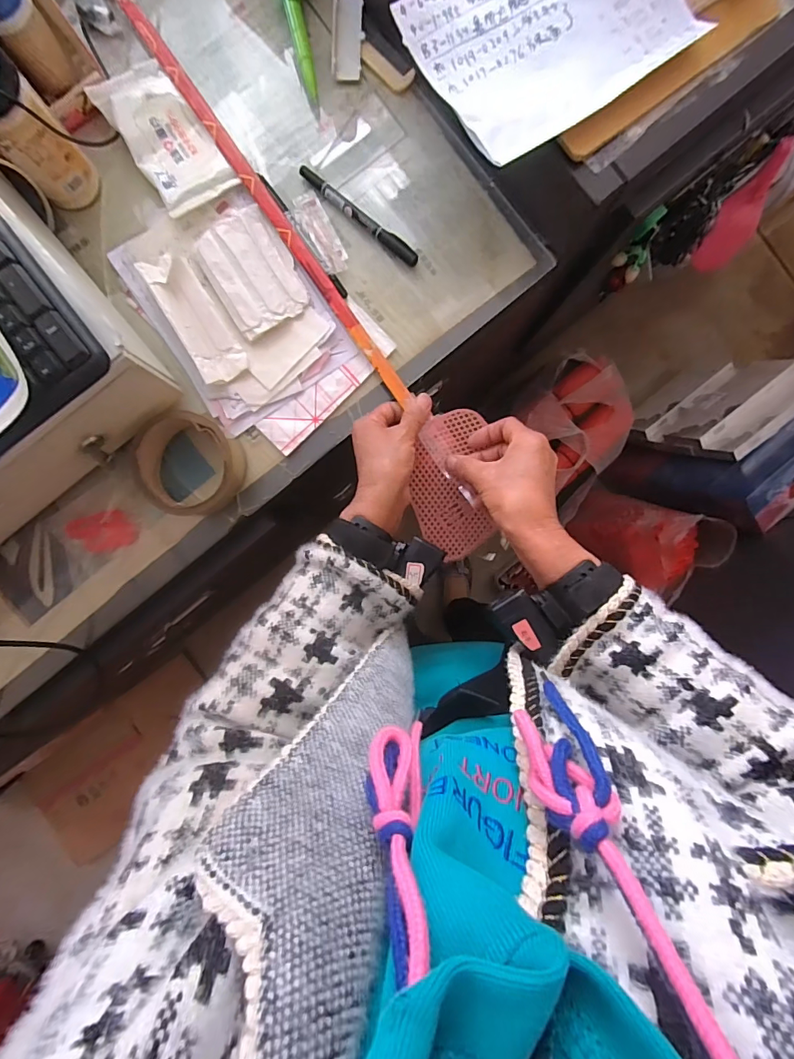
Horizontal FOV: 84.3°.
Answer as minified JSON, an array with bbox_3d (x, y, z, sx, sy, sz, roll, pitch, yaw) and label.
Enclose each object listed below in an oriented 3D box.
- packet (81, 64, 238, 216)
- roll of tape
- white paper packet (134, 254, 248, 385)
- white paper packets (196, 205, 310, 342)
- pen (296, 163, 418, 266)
[{"bbox_3d":[-0.212,-0.360,0.406,0.071,0.015,0.126,-35,94,-4],"label":"packet"},{"bbox_3d":[-0.194,-0.060,0.405,0.093,0.044,0.087,0,91,-5],"label":"roll of tape"},{"bbox_3d":[-0.186,-0.196,0.404,0.043,0.017,0.120,-31,93,-4],"label":"white paper packet"},{"bbox_3d":[-0.136,-0.244,0.413,0.076,0.008,0.107,-30,93,-4],"label":"white paper packets"},{"bbox_3d":[-0.036,-0.303,0.424,0.139,0.013,0.014,37,88,-4],"label":"pen"}]

